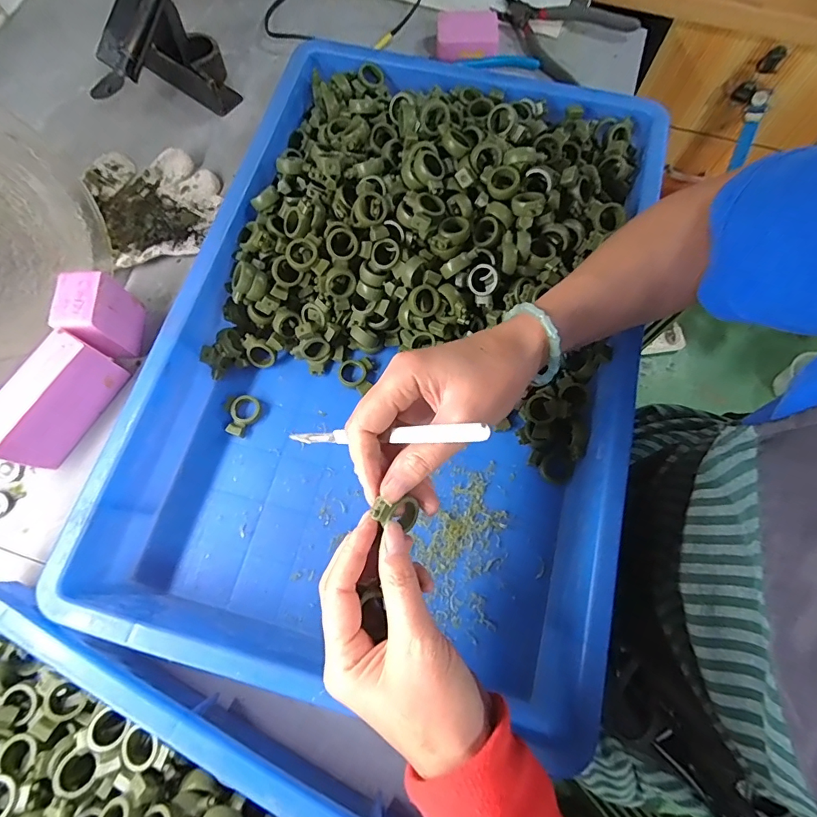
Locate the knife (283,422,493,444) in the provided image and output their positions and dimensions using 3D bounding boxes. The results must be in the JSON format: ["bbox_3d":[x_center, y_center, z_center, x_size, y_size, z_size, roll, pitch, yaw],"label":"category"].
[{"bbox_3d":[-0.017,0.016,0.266,0.137,0.005,0.009,-4,69,31],"label":"knife"}]

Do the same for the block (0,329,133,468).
[{"bbox_3d":[-0.304,-0.006,0.382,0.035,0.068,0.106,28,74,8],"label":"block"}]

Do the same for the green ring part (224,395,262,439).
[{"bbox_3d":[-0.150,0.006,0.400,0.024,0.006,0.038,32,67,-11],"label":"green ring part"}]

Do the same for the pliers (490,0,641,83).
[{"bbox_3d":[0.188,-0.490,0.572,0.154,0.032,0.142,43,76,12],"label":"pliers"}]

